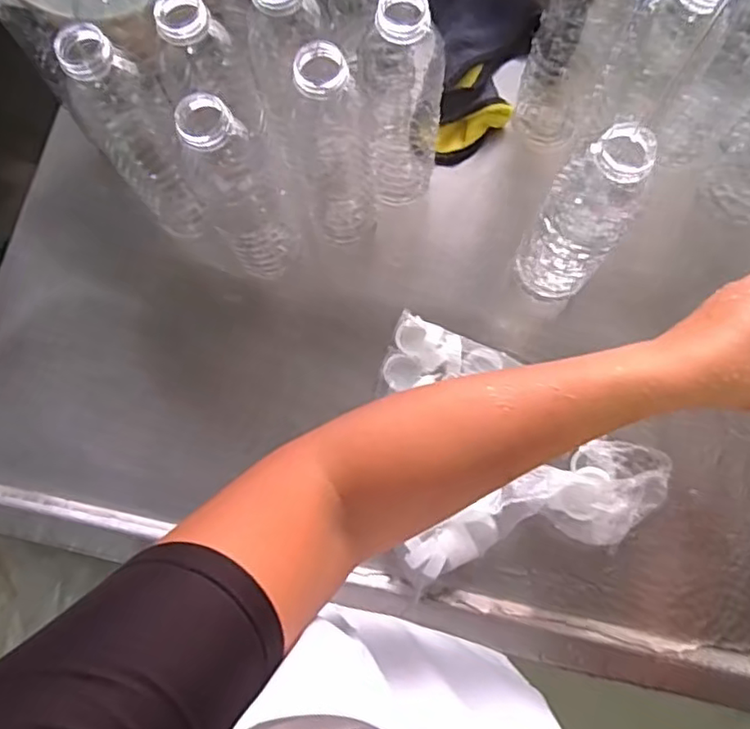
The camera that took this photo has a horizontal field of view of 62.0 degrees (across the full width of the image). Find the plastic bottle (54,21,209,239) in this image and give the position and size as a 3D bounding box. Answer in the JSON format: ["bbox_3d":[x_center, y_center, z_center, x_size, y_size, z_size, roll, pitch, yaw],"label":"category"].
[{"bbox_3d":[-0.176,-0.161,0.461,0.060,0.187,0.051,-32,79,-7],"label":"plastic bottle"}]

